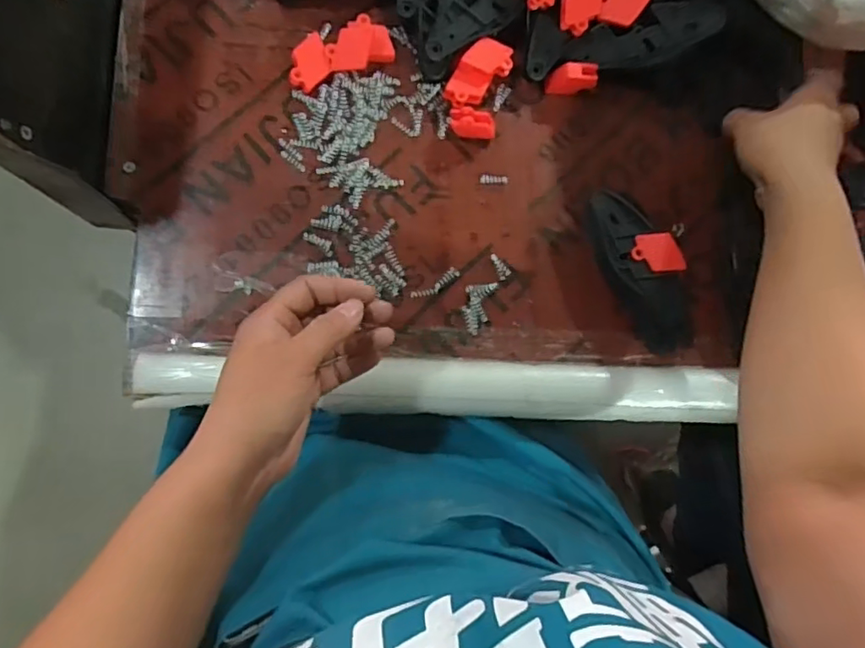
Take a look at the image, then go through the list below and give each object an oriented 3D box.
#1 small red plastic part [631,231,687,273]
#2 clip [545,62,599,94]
[{"bbox_3d":[0.175,-0.055,0.447,0.038,0.007,0.030,-5,85,-6],"label":"small red plastic part"},{"bbox_3d":[0.116,-0.200,0.475,0.039,0.022,0.019,-9,85,-6],"label":"clip"}]

